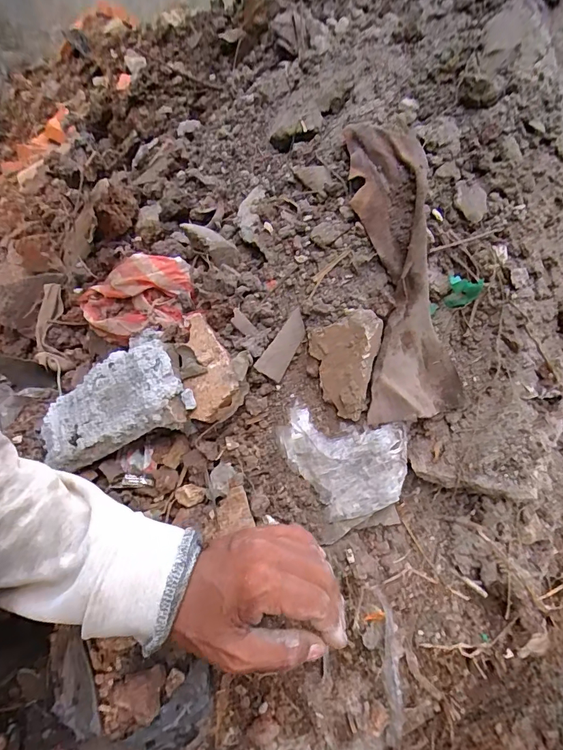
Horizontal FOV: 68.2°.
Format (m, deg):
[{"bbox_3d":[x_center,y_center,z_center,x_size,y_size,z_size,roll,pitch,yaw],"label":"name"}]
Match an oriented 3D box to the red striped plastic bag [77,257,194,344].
[{"bbox_3d":[-0.165,-0.079,0.444,0.148,0.090,0.040,-15,-6,28],"label":"red striped plastic bag"}]

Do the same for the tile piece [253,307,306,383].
[{"bbox_3d":[0.003,-0.026,0.366,0.062,0.026,0.005,-57,16,-5],"label":"tile piece"}]

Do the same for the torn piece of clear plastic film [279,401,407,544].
[{"bbox_3d":[0.052,0.092,0.368,0.107,0.113,0.015,5,11,4],"label":"torn piece of clear plastic film"}]

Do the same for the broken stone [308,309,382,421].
[{"bbox_3d":[0.049,-0.011,0.351,0.055,0.088,0.018,13,12,24],"label":"broken stone"}]

